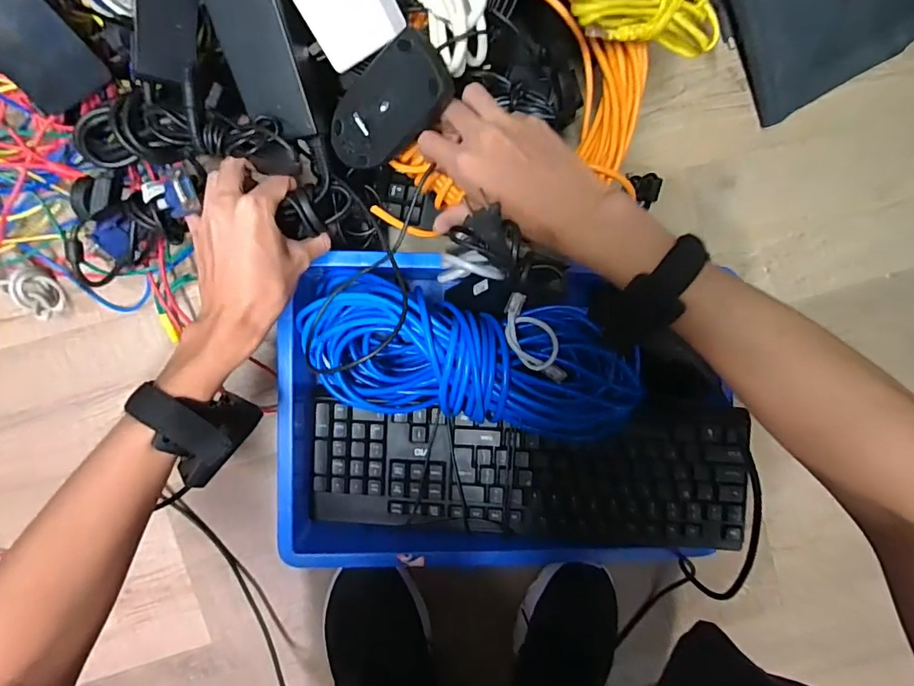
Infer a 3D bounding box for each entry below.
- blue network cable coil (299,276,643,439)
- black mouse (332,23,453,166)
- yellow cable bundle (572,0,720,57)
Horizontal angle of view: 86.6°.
[{"bbox_3d":[0.014,0.015,0.449,0.313,0.089,0.122,8,93,-6],"label":"blue network cable coil"},{"bbox_3d":[-0.047,-0.180,0.367,0.109,0.036,0.056,-26,109,36],"label":"black mouse"},{"bbox_3d":[0.142,-0.275,0.371,0.146,0.038,0.097,-16,98,-24],"label":"yellow cable bundle"}]

